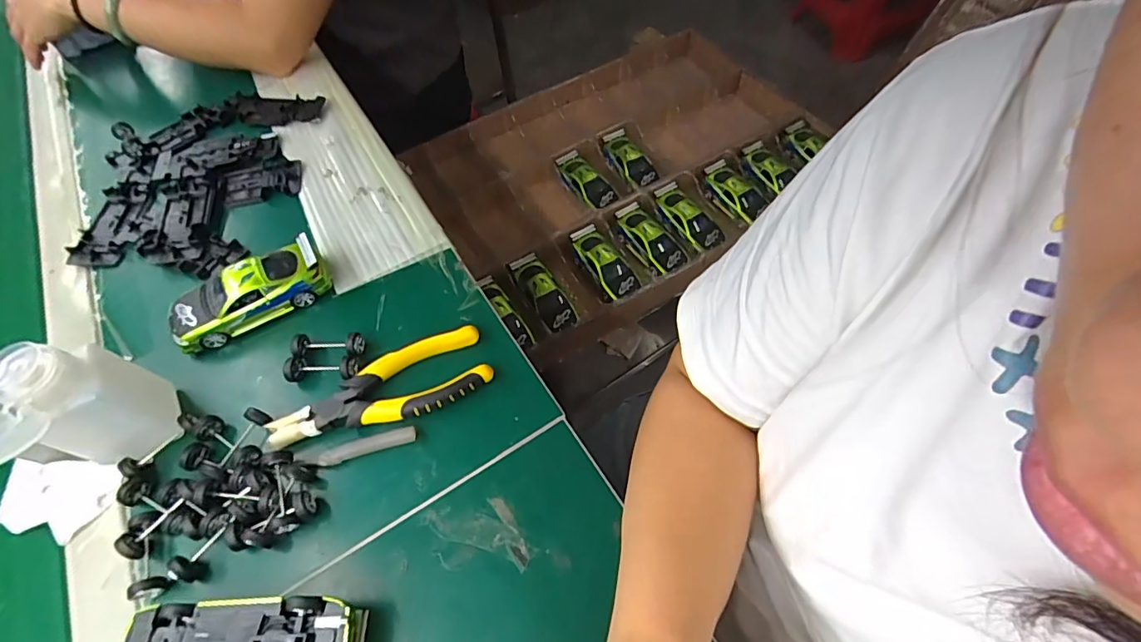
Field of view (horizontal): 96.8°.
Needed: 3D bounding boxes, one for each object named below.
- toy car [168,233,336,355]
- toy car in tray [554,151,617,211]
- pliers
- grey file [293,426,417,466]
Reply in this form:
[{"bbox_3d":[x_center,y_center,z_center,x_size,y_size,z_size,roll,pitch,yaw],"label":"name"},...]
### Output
[{"bbox_3d":[-0.273,-0.026,0.426,0.124,0.034,0.049,-29,61,-13],"label":"toy car"},{"bbox_3d":[0.028,-0.214,0.793,0.052,0.030,0.125,-31,61,-14],"label":"toy car in tray"},{"bbox_3d":[-0.142,0.056,0.385,0.162,0.016,0.057,-25,60,-11],"label":"pliers"},{"bbox_3d":[-0.156,0.093,0.371,0.085,0.007,0.015,-13,58,-3],"label":"grey file"}]

